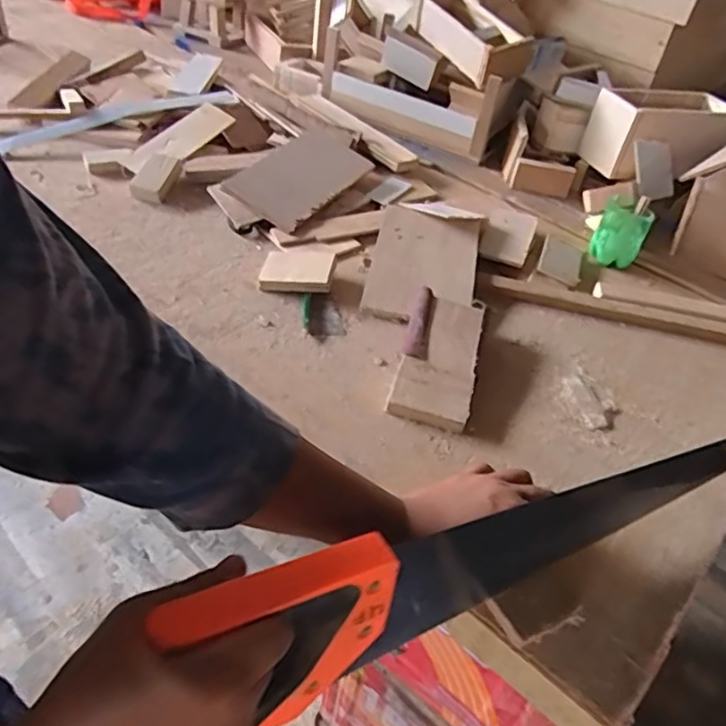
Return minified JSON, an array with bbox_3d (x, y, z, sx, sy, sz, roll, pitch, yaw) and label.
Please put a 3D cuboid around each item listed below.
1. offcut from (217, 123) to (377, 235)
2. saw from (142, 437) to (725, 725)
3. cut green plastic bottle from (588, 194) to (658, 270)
[{"bbox_3d":[-0.082,-0.245,0.822,0.116,0.012,0.220,29,47,12],"label":"offcut"},{"bbox_3d":[0.109,0.121,0.417,0.472,0.103,0.031,-8,39,-34],"label":"saw"},{"bbox_3d":[0.320,-0.164,0.780,0.059,0.064,0.065,25,45,17],"label":"cut green plastic bottle"}]

